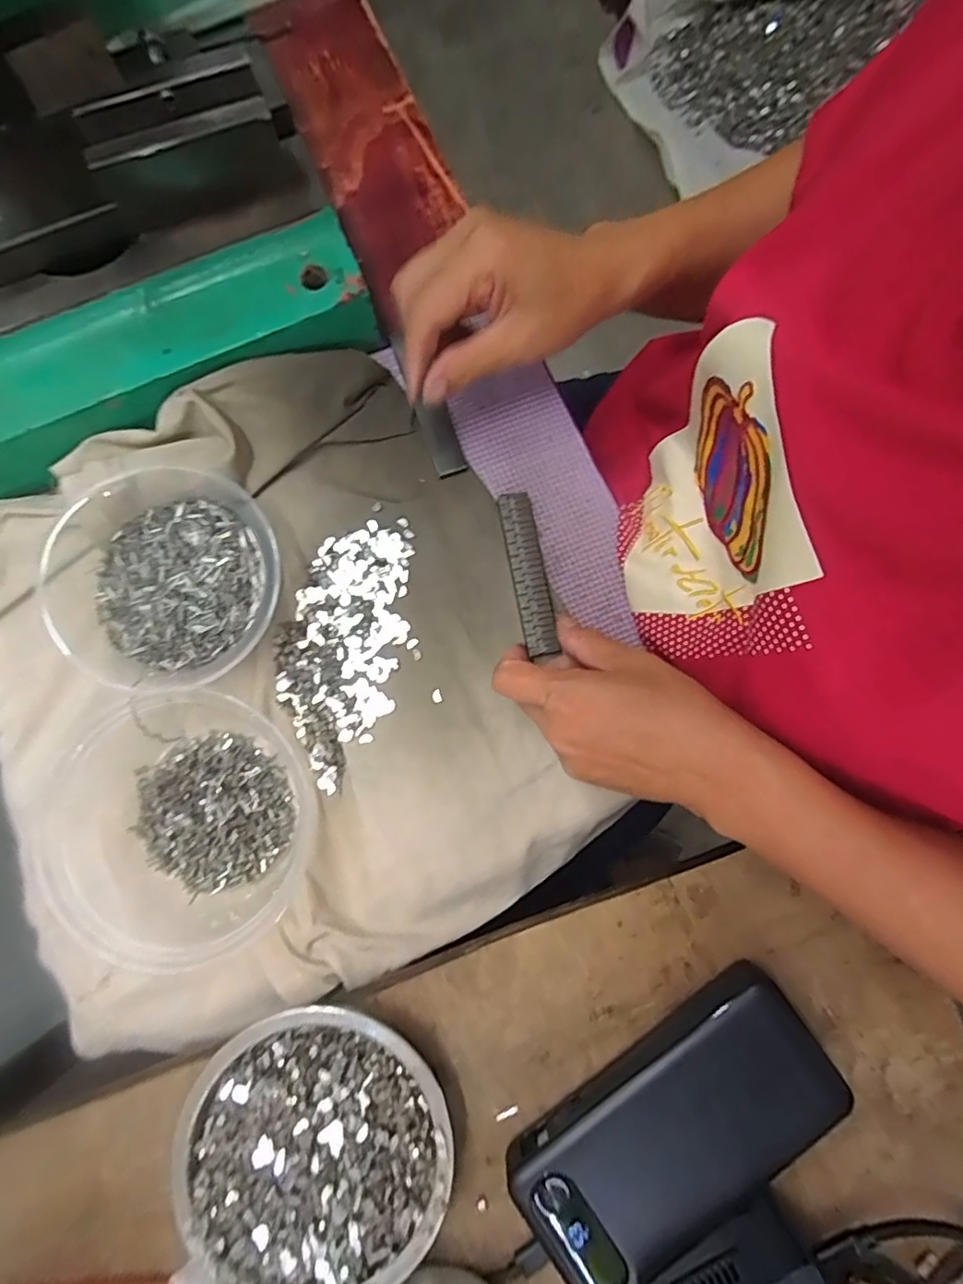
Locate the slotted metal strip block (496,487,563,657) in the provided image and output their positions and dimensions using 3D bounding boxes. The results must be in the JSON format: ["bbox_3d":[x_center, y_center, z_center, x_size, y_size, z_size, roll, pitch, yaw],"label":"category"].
[{"bbox_3d":[0.028,-0.041,0.339,0.020,0.007,0.097,-11,83,-2],"label":"slotted metal strip block"}]

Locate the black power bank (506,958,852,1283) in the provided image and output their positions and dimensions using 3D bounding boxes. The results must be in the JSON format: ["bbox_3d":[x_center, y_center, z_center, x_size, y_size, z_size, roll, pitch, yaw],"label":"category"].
[{"bbox_3d":[0.093,0.234,0.274,0.155,0.025,0.073,-34,85,-5],"label":"black power bank"}]

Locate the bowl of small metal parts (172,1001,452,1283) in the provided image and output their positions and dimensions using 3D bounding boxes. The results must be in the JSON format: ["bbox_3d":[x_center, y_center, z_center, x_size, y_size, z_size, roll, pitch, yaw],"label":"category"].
[{"bbox_3d":[-0.077,0.236,0.270,0.119,0.030,0.119,0,83,-1],"label":"bowl of small metal parts"}]

